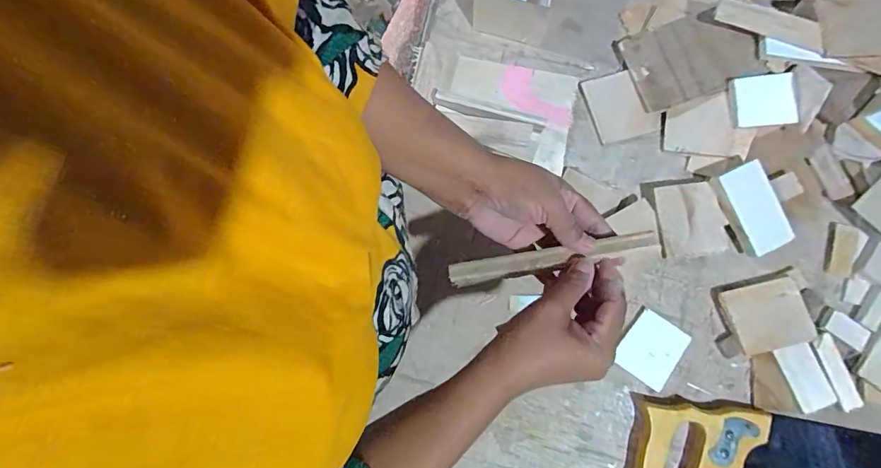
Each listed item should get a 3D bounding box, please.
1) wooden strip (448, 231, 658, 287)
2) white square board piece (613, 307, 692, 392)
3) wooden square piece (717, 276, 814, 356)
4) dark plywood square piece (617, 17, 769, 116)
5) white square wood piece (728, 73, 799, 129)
[{"bbox_3d":[0.089,0.021,0.382,0.170,0.006,0.019,-12,78,19],"label":"wooden strip"},{"bbox_3d":[0.242,0.132,0.519,0.063,0.005,0.074,35,81,6],"label":"white square board piece"},{"bbox_3d":[0.367,0.093,0.511,0.082,0.016,0.075,-14,79,-3],"label":"wooden square piece"},{"bbox_3d":[0.303,-0.215,0.551,0.136,0.010,0.107,-20,78,8],"label":"dark plywood square piece"},{"bbox_3d":[0.378,-0.156,0.529,0.068,0.012,0.060,-9,89,14],"label":"white square wood piece"}]

